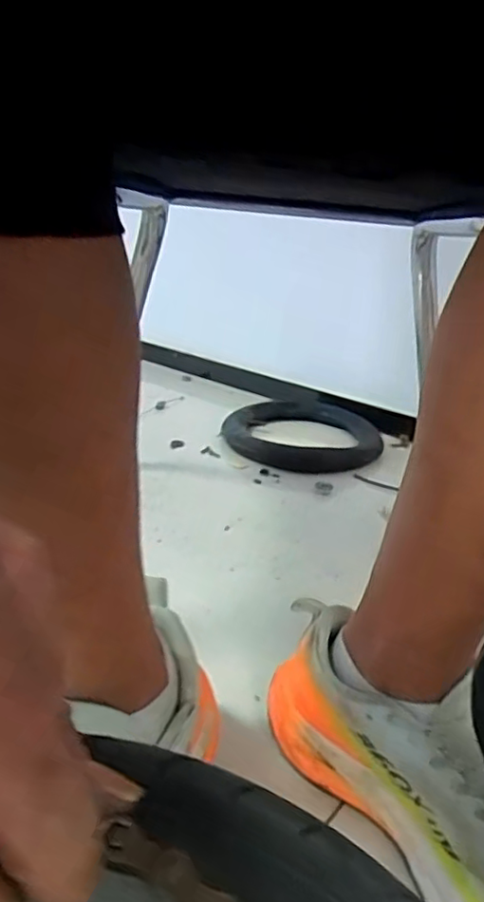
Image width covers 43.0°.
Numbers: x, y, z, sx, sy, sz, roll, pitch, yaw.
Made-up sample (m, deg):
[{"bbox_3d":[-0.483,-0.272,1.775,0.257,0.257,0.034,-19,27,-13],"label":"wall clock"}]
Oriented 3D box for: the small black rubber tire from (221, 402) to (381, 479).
[{"bbox_3d":[0.107,-0.027,1.087,0.265,0.045,0.263,4,22,-2],"label":"small black rubber tire"}]

